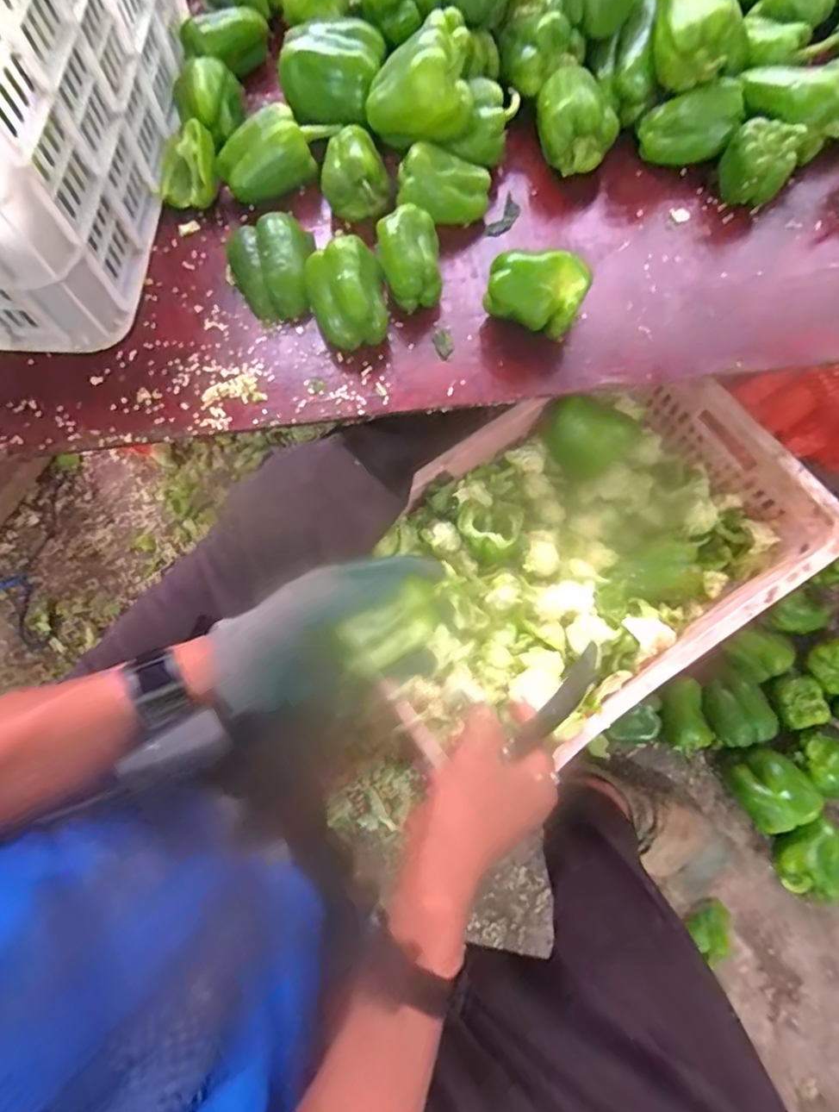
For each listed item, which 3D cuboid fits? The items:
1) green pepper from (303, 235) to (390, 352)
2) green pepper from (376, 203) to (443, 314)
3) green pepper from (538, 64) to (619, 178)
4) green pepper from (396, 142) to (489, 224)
[{"bbox_3d":[-0.073,-0.266,0.569,0.076,0.070,0.095,-17,75,-3],"label":"green pepper"},{"bbox_3d":[-0.010,-0.305,0.581,0.064,0.067,0.082,-6,75,0],"label":"green pepper"},{"bbox_3d":[0.173,-0.486,0.624,0.077,0.074,0.086,-29,69,37],"label":"green pepper"},{"bbox_3d":[0.026,-0.400,0.600,0.097,0.059,0.058,7,75,3],"label":"green pepper"}]

